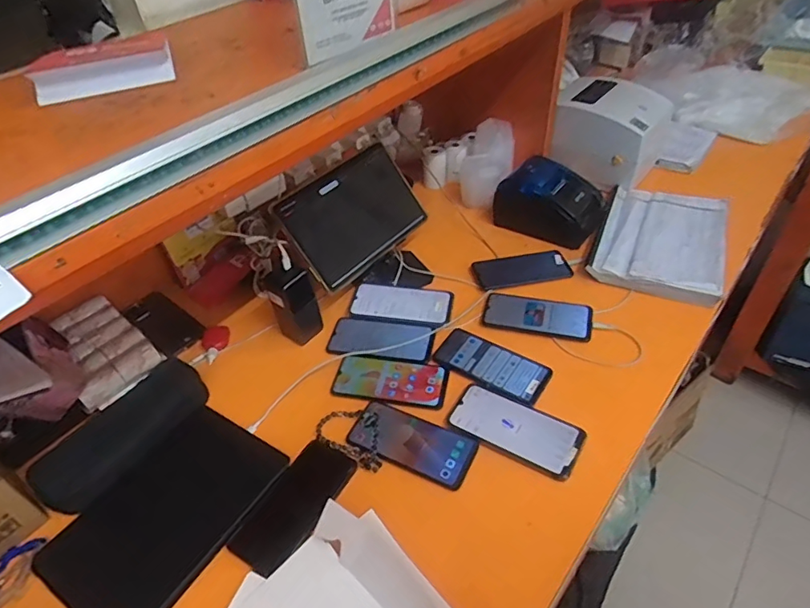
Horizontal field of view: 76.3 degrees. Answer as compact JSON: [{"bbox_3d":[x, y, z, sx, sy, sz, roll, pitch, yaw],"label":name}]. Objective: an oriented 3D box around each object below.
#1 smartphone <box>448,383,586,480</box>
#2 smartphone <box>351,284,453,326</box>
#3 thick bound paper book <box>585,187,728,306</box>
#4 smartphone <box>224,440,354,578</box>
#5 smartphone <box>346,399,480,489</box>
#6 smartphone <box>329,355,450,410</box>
[{"bbox_3d":[0.146,0.164,0.683,0.166,0.011,0.078,21,50,26],"label":"smartphone"},{"bbox_3d":[-0.005,-0.004,0.861,0.161,0.009,0.079,6,45,13],"label":"smartphone"},{"bbox_3d":[0.454,-0.121,0.915,0.198,0.044,0.279,16,48,23],"label":"thick bound paper book"},{"bbox_3d":[-0.135,0.247,0.639,0.081,0.015,0.165,19,49,24],"label":"smartphone"},{"bbox_3d":[0.010,0.179,0.681,0.160,0.010,0.074,17,49,23],"label":"smartphone"},{"bbox_3d":[-0.021,0.112,0.756,0.159,0.011,0.077,5,45,12],"label":"smartphone"}]

